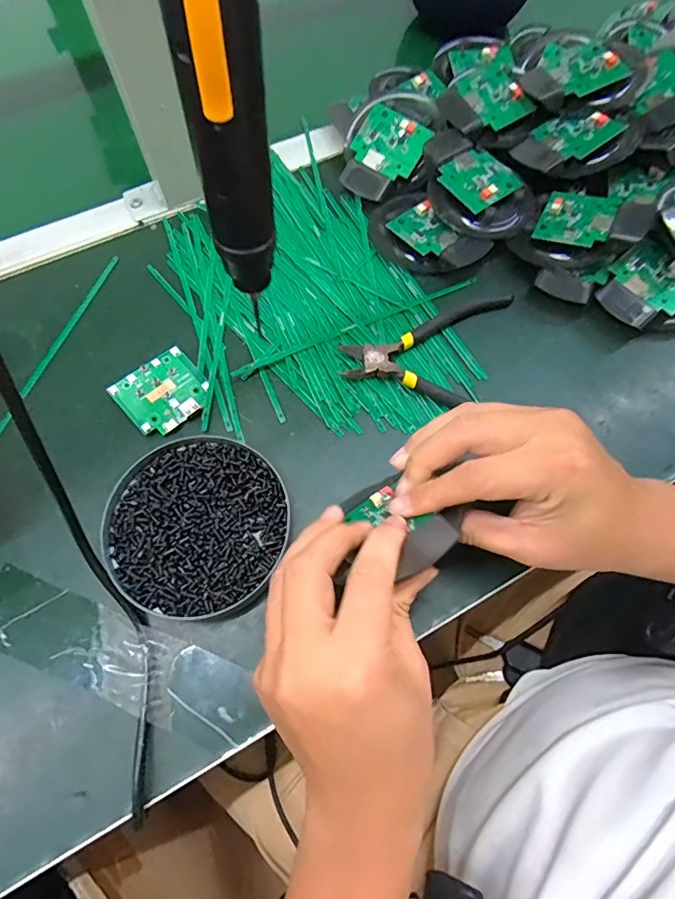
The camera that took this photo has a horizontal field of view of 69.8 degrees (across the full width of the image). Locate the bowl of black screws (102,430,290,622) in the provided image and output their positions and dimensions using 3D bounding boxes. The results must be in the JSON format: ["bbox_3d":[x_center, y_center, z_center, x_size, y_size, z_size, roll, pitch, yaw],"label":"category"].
[{"bbox_3d":[-0.088,0.047,0.307,0.113,0.020,0.110,0,67,-1],"label":"bowl of black screws"}]

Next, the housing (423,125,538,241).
[{"bbox_3d":[0.115,-0.216,0.397,0.078,0.030,0.101,-42,74,-16],"label":"housing"}]

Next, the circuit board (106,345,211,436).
[{"bbox_3d":[-0.124,-0.041,0.350,0.058,0.012,0.053,-40,73,-16],"label":"circuit board"}]

